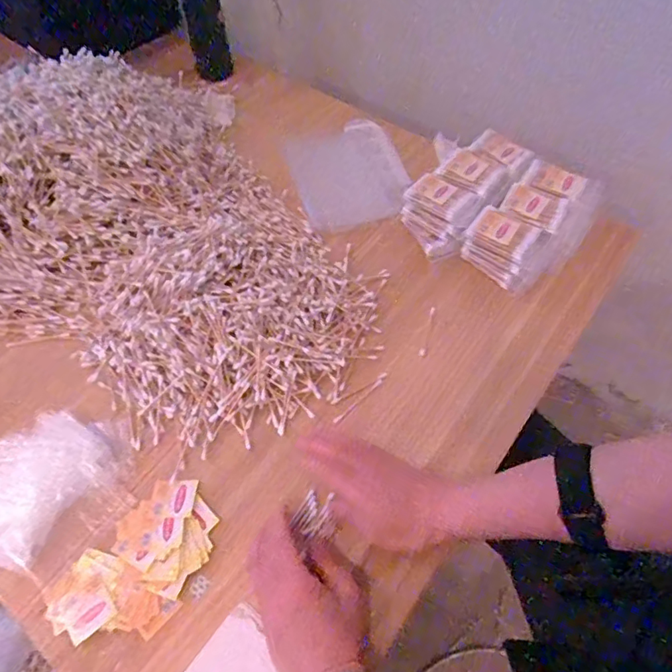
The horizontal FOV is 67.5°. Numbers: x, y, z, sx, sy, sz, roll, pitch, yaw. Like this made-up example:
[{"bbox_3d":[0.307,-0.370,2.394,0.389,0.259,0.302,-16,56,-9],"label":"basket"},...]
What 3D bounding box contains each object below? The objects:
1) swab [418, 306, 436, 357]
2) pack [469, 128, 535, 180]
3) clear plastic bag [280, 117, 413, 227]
[{"bbox_3d":[0.112,-0.006,0.610,0.009,0.004,0.074,16,57,10],"label":"swab"},{"bbox_3d":[0.233,-0.259,0.704,0.050,0.016,0.084,-37,64,-22],"label":"pack"},{"bbox_3d":[0.018,-0.252,0.775,0.169,0.020,0.207,-13,57,-9],"label":"clear plastic bag"}]

